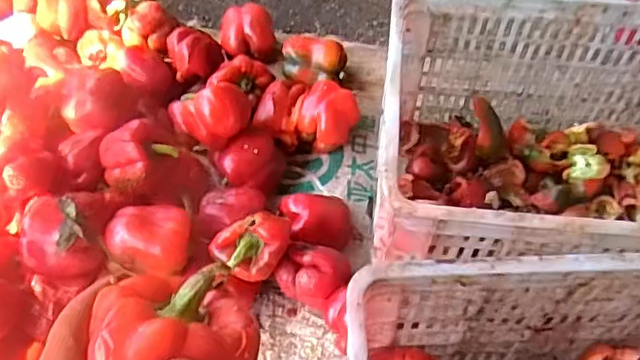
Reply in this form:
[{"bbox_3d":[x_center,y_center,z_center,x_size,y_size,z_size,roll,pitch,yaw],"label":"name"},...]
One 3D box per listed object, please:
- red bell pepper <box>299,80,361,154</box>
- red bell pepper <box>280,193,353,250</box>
[{"bbox_3d":[0.011,-0.098,0.975,0.090,0.077,0.098,23,59,14],"label":"red bell pepper"},{"bbox_3d":[-0.004,0.071,0.861,0.108,0.080,0.072,10,57,6],"label":"red bell pepper"}]

